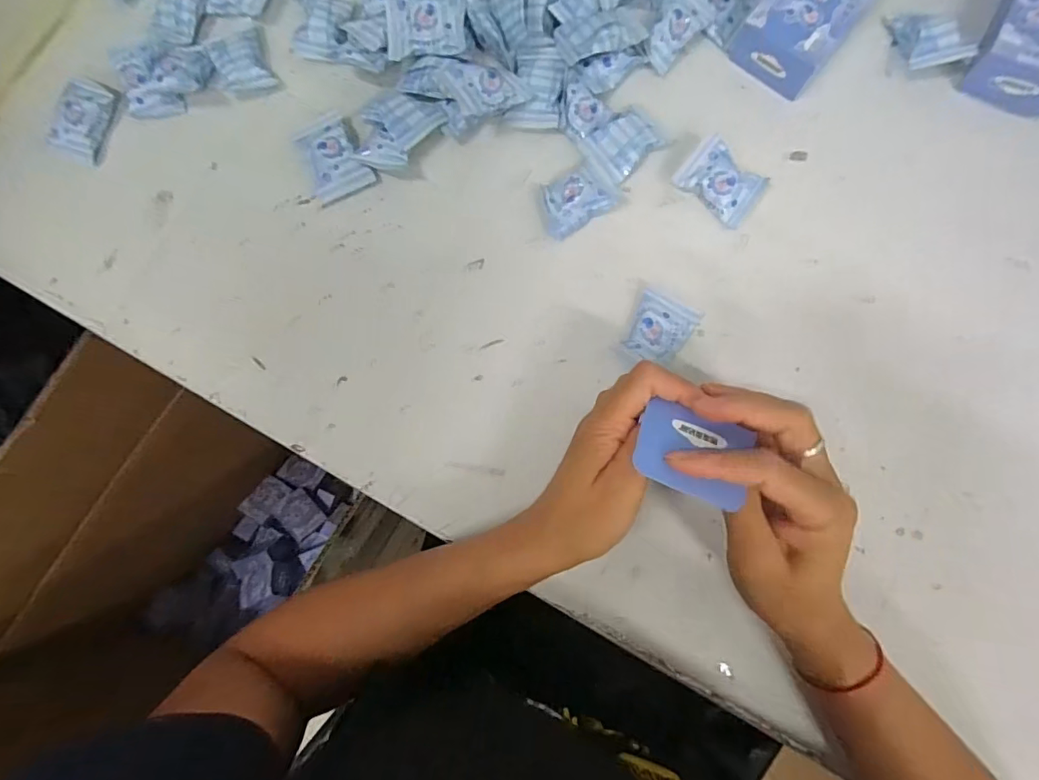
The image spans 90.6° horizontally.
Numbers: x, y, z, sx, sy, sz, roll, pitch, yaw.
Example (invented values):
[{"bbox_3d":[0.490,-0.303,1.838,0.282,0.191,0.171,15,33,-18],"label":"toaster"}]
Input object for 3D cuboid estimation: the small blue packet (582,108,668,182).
[{"bbox_3d":[0.075,-0.182,0.376,0.045,0.014,0.042,-42,83,-3],"label":"small blue packet"}]

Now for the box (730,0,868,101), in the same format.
[{"bbox_3d":[0.218,-0.285,0.376,0.059,0.033,0.130,37,85,6],"label":"box"}]

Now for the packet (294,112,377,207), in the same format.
[{"bbox_3d":[-0.143,-0.178,0.392,0.045,0.013,0.062,-27,82,-2],"label":"packet"}]

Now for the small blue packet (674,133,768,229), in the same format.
[{"bbox_3d":[0.146,-0.150,0.372,0.056,0.019,0.040,36,85,6],"label":"small blue packet"}]

